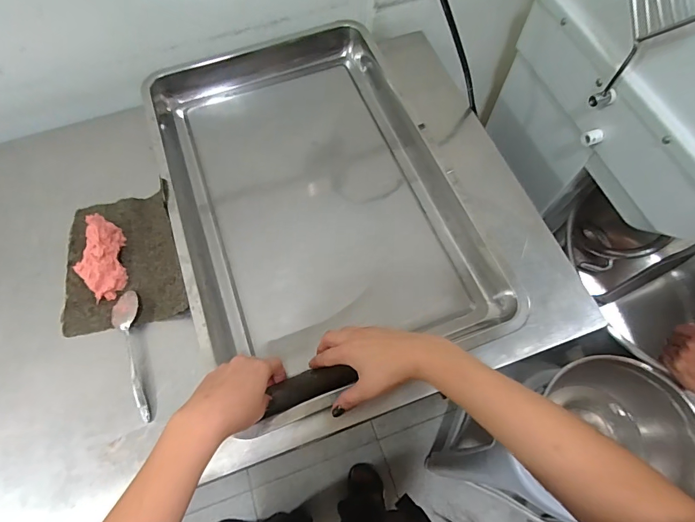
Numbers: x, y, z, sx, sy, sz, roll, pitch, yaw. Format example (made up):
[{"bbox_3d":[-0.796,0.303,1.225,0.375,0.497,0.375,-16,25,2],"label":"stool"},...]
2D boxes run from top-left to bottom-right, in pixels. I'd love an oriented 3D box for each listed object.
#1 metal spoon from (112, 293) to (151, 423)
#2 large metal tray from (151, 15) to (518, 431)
[{"bbox_3d":[-0.279,0.118,0.498,0.038,0.018,0.173,-15,67,-6],"label":"metal spoon"},{"bbox_3d":[-0.055,-0.110,0.581,0.379,0.072,0.597,-20,69,-8],"label":"large metal tray"}]

